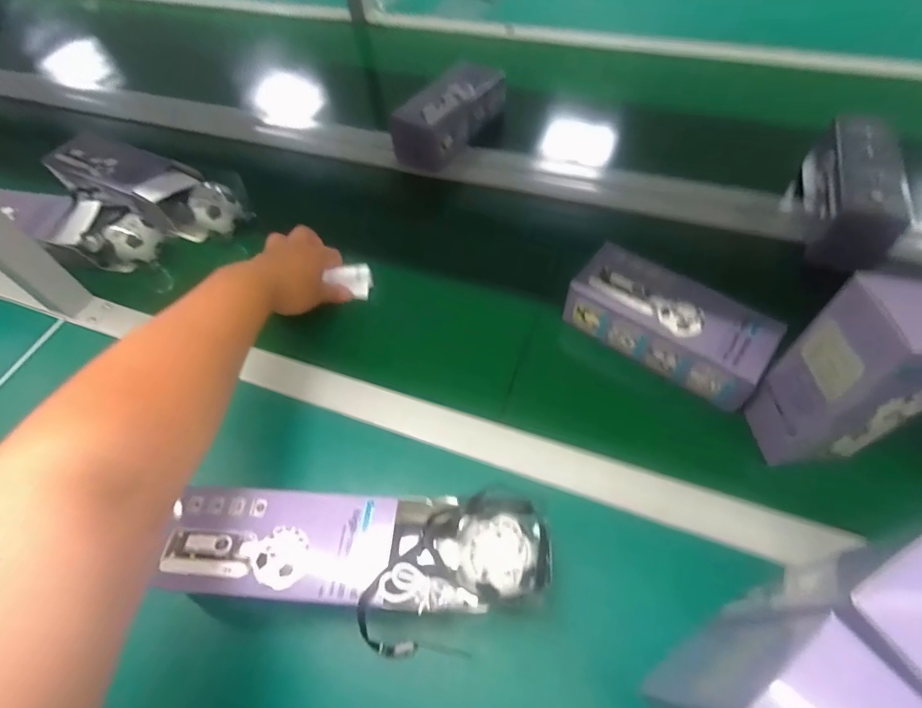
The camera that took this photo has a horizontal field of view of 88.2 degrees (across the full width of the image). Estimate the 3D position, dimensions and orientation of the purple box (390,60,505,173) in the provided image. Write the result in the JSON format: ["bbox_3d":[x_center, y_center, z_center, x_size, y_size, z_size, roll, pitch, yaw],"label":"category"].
[{"bbox_3d":[-0.017,-0.369,0.727,0.084,0.084,0.185,30,64,18],"label":"purple box"}]

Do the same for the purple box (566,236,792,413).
[{"bbox_3d":[0.211,-0.033,0.495,0.196,0.063,0.090,32,65,19],"label":"purple box"}]

